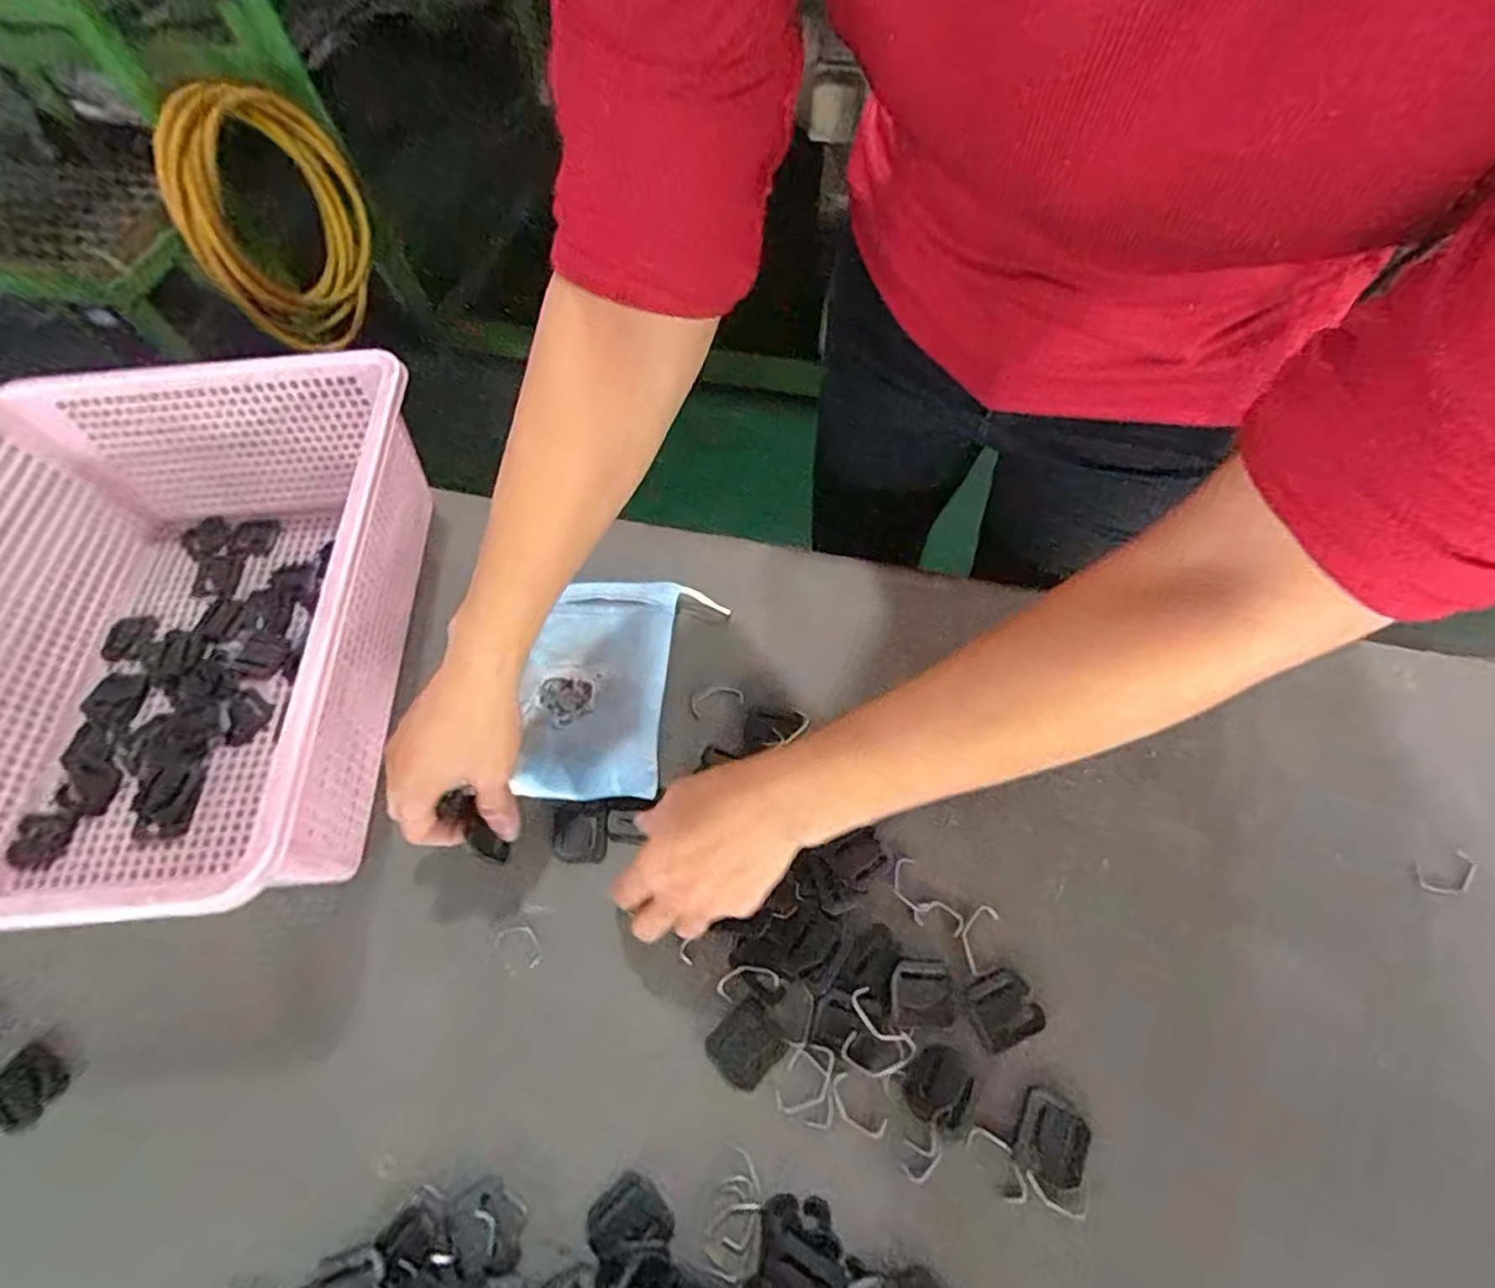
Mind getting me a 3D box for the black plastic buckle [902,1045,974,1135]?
[{"bbox_3d":[0.103,0.236,0.354,0.033,0.004,0.036,26,66,15],"label":"black plastic buckle"}]

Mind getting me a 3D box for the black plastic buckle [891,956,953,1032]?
[{"bbox_3d":[0.097,0.197,0.373,0.033,0.004,0.034,2,62,4],"label":"black plastic buckle"}]

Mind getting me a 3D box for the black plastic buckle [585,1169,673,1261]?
[{"bbox_3d":[-0.061,0.294,0.336,0.035,0.005,0.035,-42,68,-17],"label":"black plastic buckle"}]

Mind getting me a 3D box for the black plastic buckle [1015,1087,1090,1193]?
[{"bbox_3d":[0.158,0.257,0.343,0.034,0.004,0.037,25,66,15],"label":"black plastic buckle"}]

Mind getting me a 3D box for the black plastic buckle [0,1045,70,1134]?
[{"bbox_3d":[-0.414,0.255,0.380,0.038,0.004,0.039,29,67,17],"label":"black plastic buckle"}]

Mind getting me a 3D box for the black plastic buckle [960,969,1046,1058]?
[{"bbox_3d":[0.142,0.204,0.369,0.038,0.004,0.033,-24,64,-9],"label":"black plastic buckle"}]

